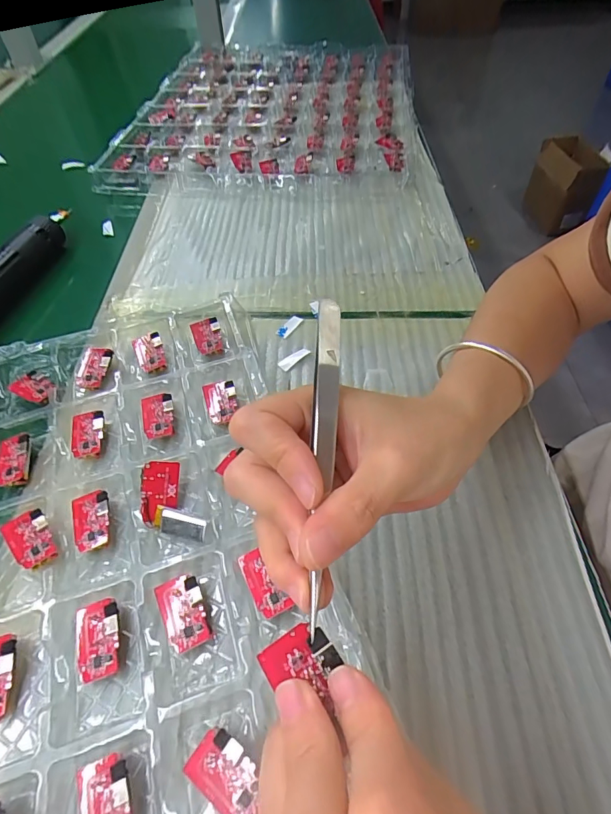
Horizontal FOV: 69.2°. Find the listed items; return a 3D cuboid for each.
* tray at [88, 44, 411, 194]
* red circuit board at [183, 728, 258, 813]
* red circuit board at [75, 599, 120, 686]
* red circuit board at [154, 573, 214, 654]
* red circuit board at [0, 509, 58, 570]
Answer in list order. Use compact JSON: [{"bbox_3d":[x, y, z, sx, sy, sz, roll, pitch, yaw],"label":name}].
[{"bbox_3d":[-0.038,-0.437,0.624,0.355,0.016,0.465,5,53,4],"label":"tray"},{"bbox_3d":[-0.033,0.155,0.186,0.035,0.004,0.021,29,72,25],"label":"red circuit board"},{"bbox_3d":[-0.103,0.114,0.220,0.022,0.005,0.035,-15,58,-6],"label":"red circuit board"},{"bbox_3d":[-0.062,0.105,0.228,0.022,0.004,0.036,-27,60,-13],"label":"red circuit board"},{"bbox_3d":[-0.156,0.076,0.253,0.021,0.008,0.034,-34,59,-22],"label":"red circuit board"}]

